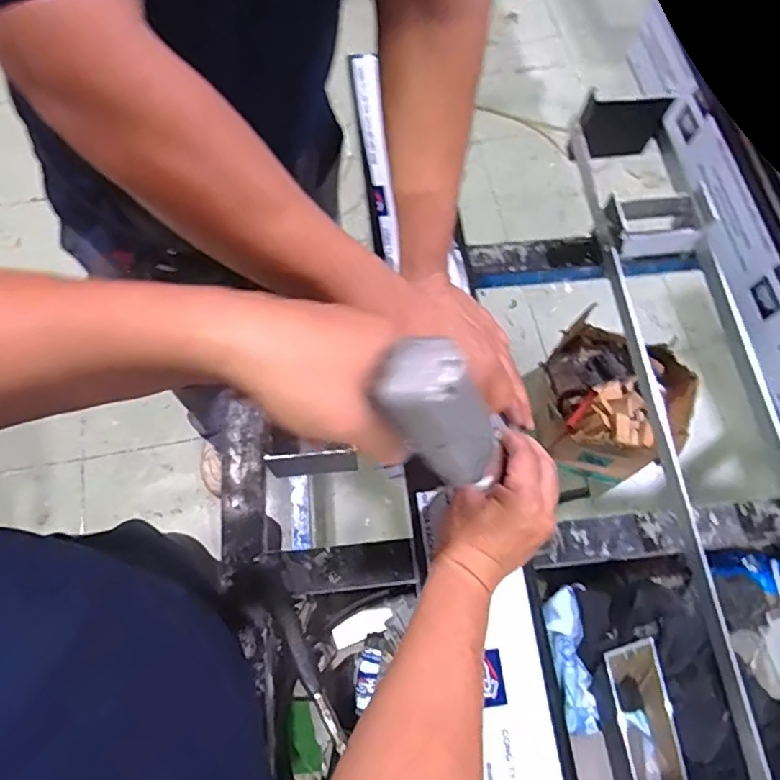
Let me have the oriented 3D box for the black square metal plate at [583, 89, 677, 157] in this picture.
[{"bbox_3d":[0.285,-0.328,0.710,0.101,0.087,0.011,-4,65,-9],"label":"black square metal plate"}]

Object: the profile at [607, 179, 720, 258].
[{"bbox_3d":[0.313,-0.192,0.669,0.128,0.057,0.063,-9,70,-6],"label":"profile"}]

